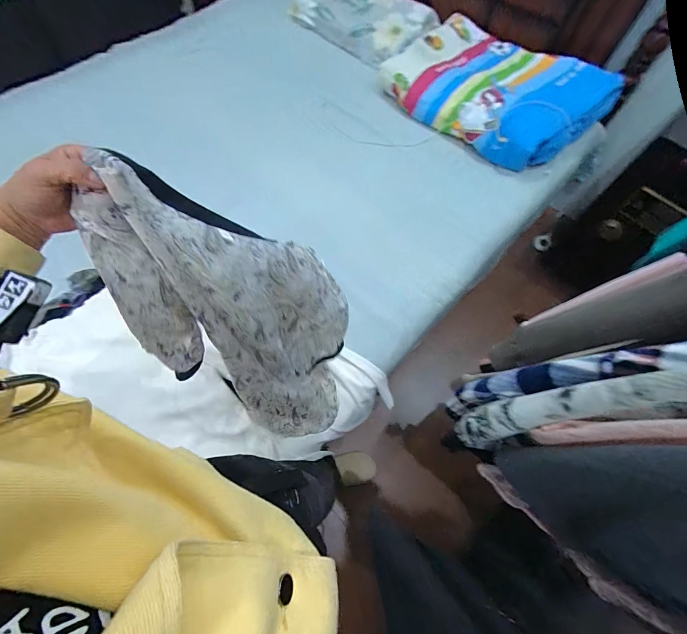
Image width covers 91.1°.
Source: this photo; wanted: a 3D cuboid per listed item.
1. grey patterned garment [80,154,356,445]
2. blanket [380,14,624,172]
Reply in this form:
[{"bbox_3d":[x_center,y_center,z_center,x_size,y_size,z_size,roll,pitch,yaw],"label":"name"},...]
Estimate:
[{"bbox_3d":[-0.142,0.023,0.619,0.161,0.685,0.270,18,65,26],"label":"grey patterned garment"},{"bbox_3d":[0.590,-0.935,1.370,0.811,0.195,0.536,42,71,15],"label":"blanket"}]

